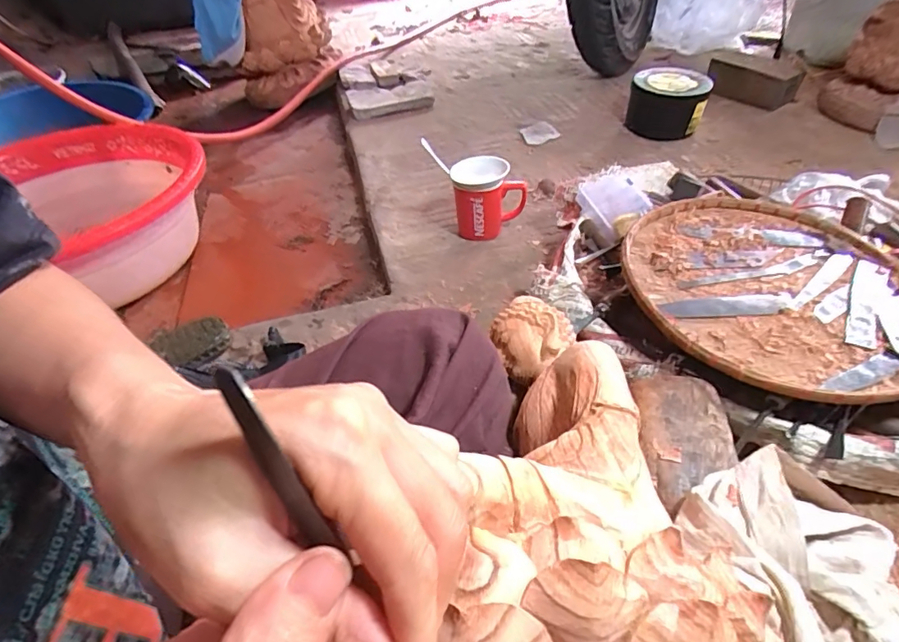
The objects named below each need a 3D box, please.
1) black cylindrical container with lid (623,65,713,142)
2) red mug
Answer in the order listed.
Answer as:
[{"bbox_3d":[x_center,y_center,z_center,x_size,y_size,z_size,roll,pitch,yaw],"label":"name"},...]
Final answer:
[{"bbox_3d":[0.451,-0.453,1.021,0.150,0.100,0.129,12,45,17],"label":"black cylindrical container with lid"},{"bbox_3d":[0.062,-0.190,0.768,0.110,0.108,0.080,1,43,6],"label":"red mug"}]

